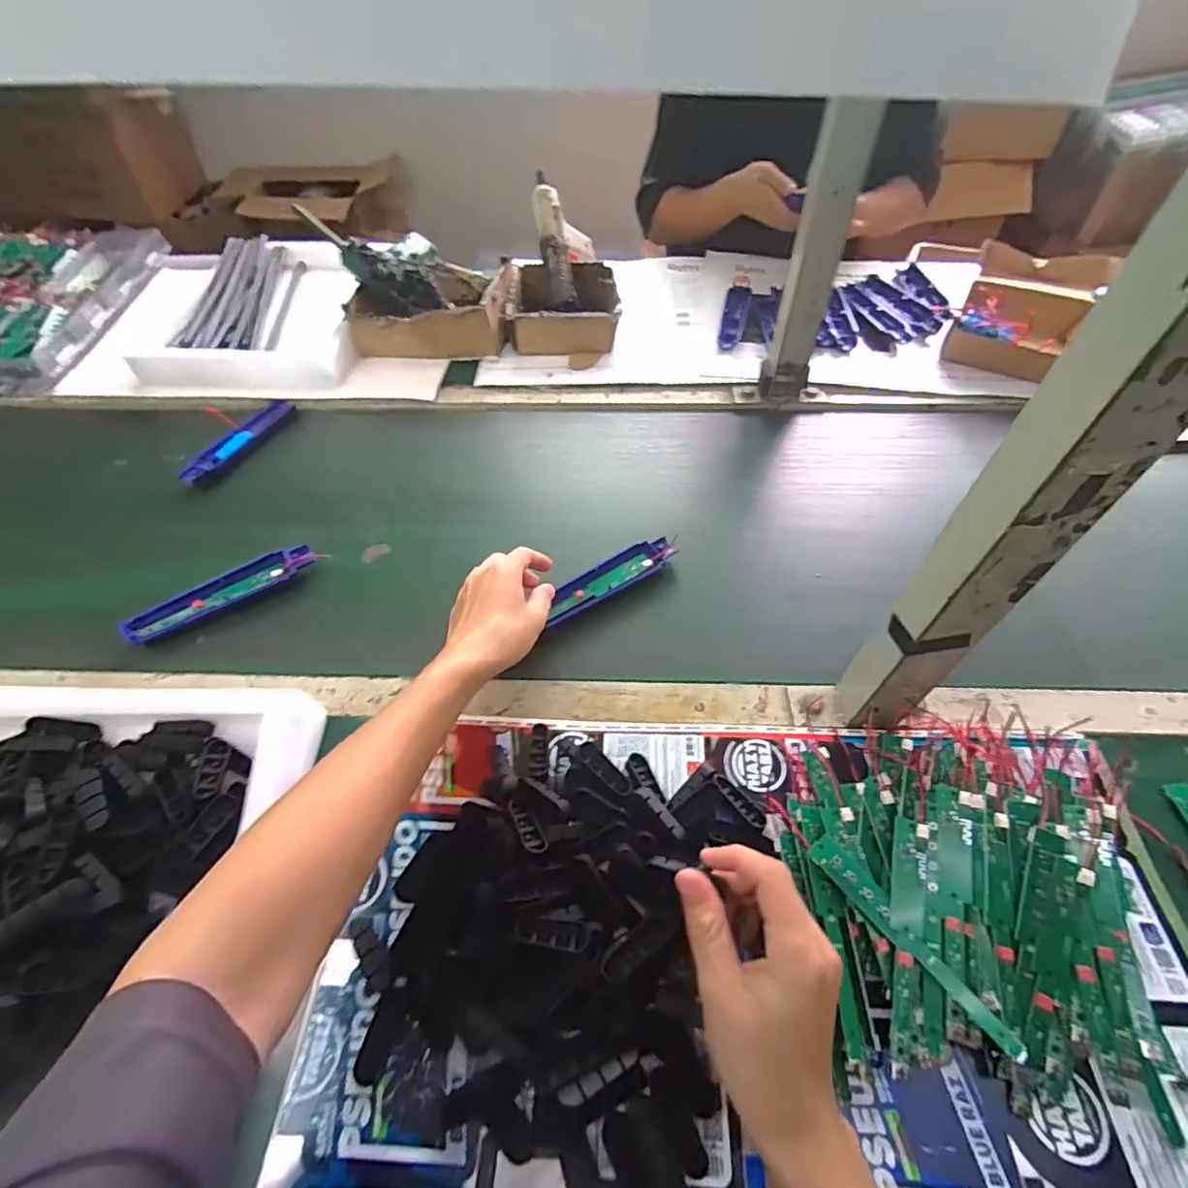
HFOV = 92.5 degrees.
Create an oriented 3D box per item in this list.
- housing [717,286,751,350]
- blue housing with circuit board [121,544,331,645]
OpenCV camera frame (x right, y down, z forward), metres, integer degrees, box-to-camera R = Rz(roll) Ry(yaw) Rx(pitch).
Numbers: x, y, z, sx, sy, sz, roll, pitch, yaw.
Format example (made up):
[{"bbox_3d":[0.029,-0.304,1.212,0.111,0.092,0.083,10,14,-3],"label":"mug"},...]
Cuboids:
[{"bbox_3d":[0.208,-0.411,0.845,0.034,0.021,0.143,12,55,10],"label":"housing"},{"bbox_3d":[-0.360,-0.005,0.558,0.176,0.022,0.032,-26,57,-17],"label":"blue housing with circuit board"}]

